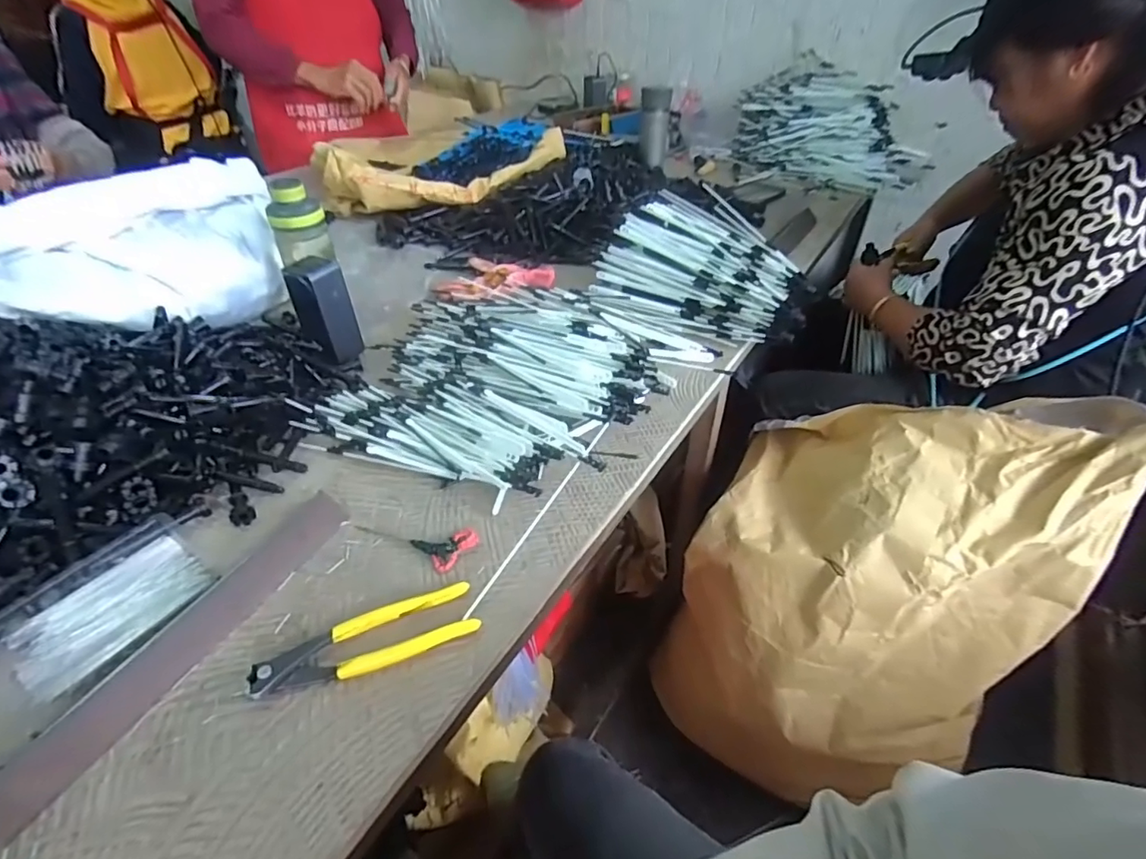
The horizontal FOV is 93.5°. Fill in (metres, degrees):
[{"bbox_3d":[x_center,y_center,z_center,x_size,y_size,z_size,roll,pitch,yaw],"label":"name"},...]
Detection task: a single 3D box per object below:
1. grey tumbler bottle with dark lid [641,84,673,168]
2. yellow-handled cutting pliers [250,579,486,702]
[{"bbox_3d":[0.211,-0.763,1.368,0.079,0.184,0.083,-3,20,-3],"label":"grey tumbler bottle with dark lid"},{"bbox_3d":[-0.154,0.161,0.407,0.160,0.014,0.044,-17,44,-18],"label":"yellow-handled cutting pliers"}]

